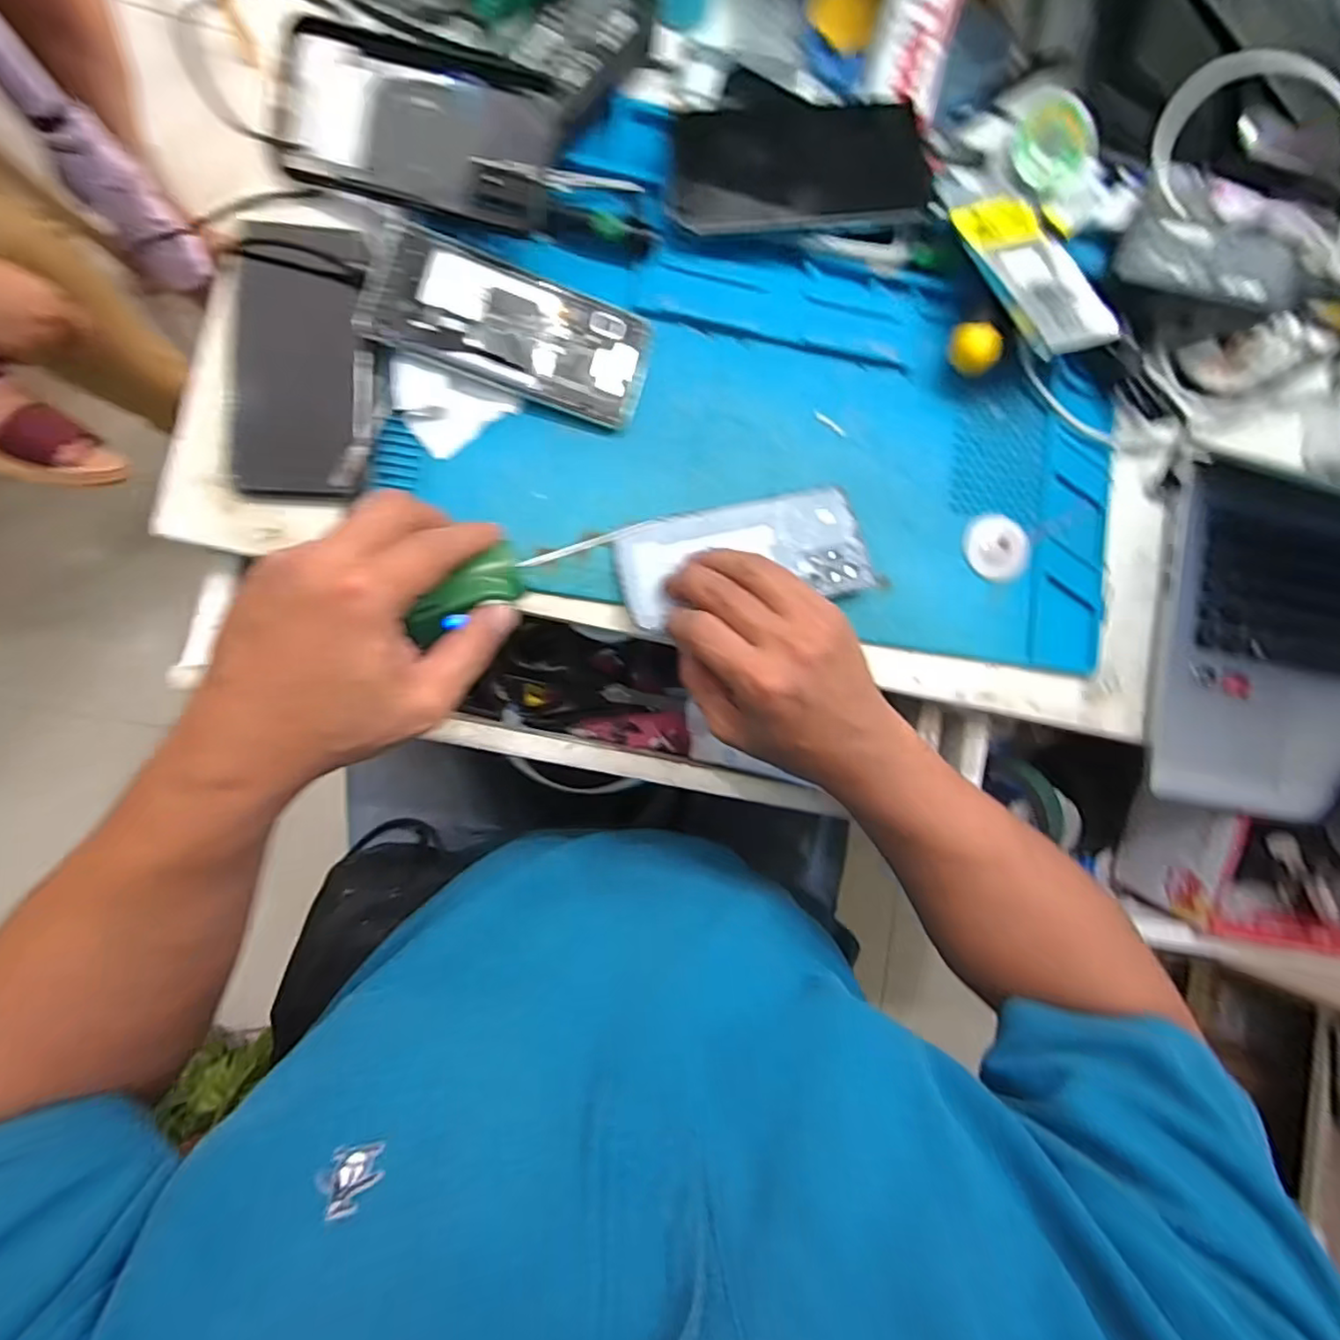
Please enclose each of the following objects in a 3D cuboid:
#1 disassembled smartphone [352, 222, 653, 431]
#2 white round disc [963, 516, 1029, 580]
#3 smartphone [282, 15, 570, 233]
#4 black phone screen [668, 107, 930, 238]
[{"bbox_3d":[-0.094,-0.205,0.373,0.160,0.015,0.071,17,85,-7],"label":"disassembled smartphone"},{"bbox_3d":[0.219,-0.082,0.415,0.040,0.010,0.040,0,87,-8],"label":"white round disc"},{"bbox_3d":[-0.143,-0.312,0.357,0.160,0.012,0.079,16,105,3],"label":"smartphone"},{"bbox_3d":[0.082,-0.315,0.390,0.158,0.011,0.064,-7,104,-2],"label":"black phone screen"}]

